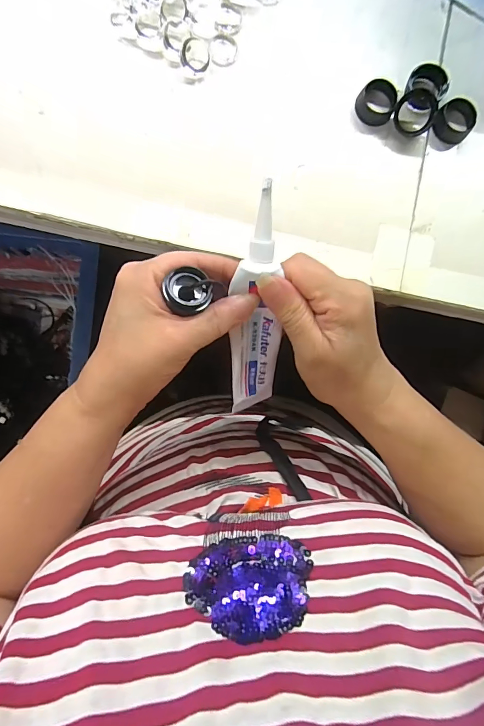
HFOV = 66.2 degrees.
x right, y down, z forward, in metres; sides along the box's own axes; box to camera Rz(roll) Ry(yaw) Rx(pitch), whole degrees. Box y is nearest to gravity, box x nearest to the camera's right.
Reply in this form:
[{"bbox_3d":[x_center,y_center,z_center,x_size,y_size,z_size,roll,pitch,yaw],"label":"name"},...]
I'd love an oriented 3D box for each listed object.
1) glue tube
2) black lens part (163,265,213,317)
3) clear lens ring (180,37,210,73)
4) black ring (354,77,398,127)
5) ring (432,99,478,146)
[{"bbox_3d":[0.011,-0.030,0.236,0.034,0.022,0.147,0,123,-4],"label":"glue tube"},{"bbox_3d":[-0.031,-0.042,0.219,0.026,0.008,0.024,-7,89,-4],"label":"black lens part"},{"bbox_3d":[-0.031,-0.220,0.262,0.019,0.007,0.021,20,89,-20],"label":"clear lens ring"},{"bbox_3d":[0.099,-0.192,0.273,0.028,0.013,0.026,0,88,-4],"label":"black ring"},{"bbox_3d":[0.157,-0.179,0.276,0.027,0.013,0.027,0,88,-4],"label":"ring"}]

